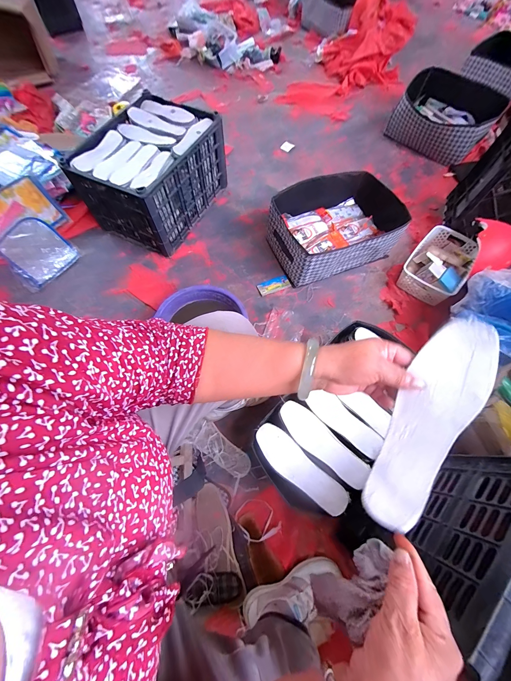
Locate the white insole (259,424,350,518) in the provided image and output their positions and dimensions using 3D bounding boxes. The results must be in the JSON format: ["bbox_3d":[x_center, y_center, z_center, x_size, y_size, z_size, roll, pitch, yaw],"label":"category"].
[{"bbox_3d":[0.095,0.283,0.575,0.230,0.016,0.071,40,73,16],"label":"white insole"}]

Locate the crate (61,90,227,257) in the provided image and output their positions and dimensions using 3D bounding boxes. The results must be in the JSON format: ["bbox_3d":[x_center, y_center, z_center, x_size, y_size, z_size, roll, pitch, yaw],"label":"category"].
[{"bbox_3d":[-0.389,-0.648,1.022,0.369,0.271,0.469,26,69,10],"label":"crate"}]

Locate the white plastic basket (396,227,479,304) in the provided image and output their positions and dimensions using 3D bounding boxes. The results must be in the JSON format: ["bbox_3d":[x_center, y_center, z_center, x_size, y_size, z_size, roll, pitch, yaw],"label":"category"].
[{"bbox_3d":[0.683,-0.282,0.967,0.194,0.091,0.311,38,72,14],"label":"white plastic basket"}]

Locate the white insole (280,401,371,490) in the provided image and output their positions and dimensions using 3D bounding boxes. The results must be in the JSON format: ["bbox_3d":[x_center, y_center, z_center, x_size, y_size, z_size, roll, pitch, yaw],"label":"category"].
[{"bbox_3d":[0.149,0.233,0.589,0.069,0.022,0.224,-42,72,-16],"label":"white insole"}]

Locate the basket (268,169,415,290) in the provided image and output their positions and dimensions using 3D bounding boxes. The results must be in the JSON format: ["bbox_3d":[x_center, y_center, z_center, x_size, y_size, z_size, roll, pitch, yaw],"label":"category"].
[{"bbox_3d":[0.299,-0.429,0.971,0.459,0.162,0.322,-22,69,-9],"label":"basket"}]

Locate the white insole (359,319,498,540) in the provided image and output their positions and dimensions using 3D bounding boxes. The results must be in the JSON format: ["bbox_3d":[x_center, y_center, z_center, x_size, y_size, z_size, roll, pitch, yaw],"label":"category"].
[{"bbox_3d":[0.187,0.091,0.279,0.068,0.013,0.233,22,92,37],"label":"white insole"}]

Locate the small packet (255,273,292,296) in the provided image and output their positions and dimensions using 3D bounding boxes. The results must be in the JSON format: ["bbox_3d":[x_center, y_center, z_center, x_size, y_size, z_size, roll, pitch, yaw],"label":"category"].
[{"bbox_3d":[0.069,-0.210,0.983,0.120,0.012,0.058,-22,69,-9],"label":"small packet"}]

